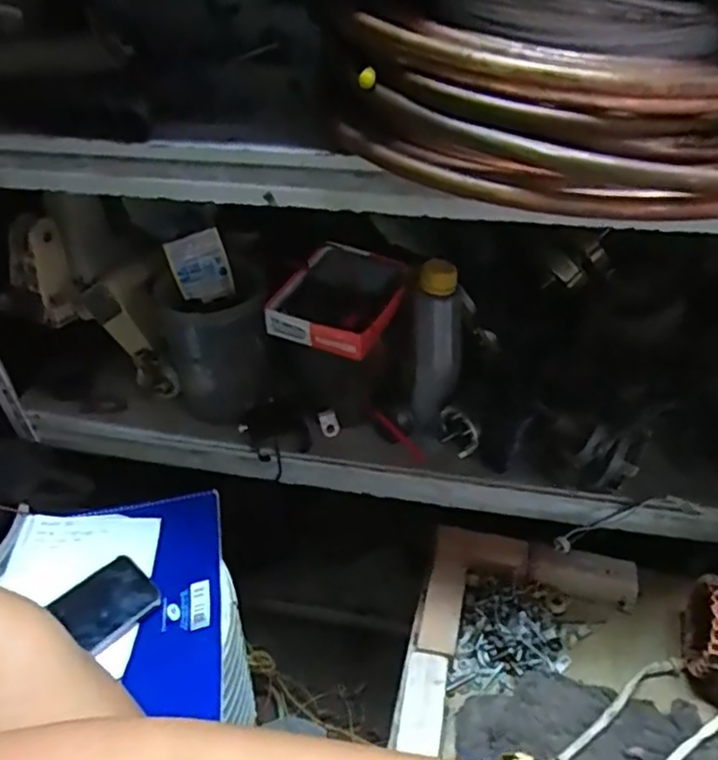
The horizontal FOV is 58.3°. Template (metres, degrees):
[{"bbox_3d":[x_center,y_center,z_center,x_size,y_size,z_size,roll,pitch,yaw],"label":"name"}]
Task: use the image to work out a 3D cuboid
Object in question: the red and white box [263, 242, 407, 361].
[{"bbox_3d":[-0.018,-0.100,0.784,0.130,0.046,0.166,15,43,20],"label":"red and white box"}]

